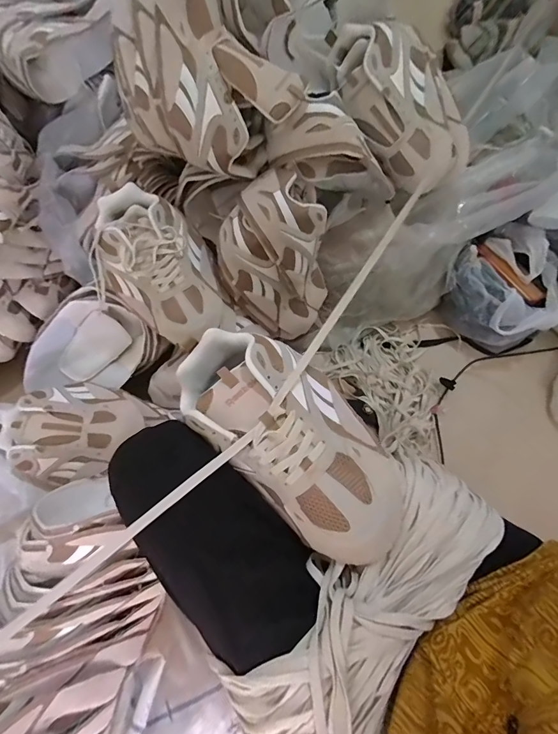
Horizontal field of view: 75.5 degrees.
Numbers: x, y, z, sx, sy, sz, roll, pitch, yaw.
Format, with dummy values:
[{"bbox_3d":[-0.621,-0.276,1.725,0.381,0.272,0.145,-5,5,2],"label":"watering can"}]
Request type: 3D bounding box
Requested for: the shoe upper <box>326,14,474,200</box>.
[{"bbox_3d":[0.203,-0.432,0.608,0.147,0.105,0.299,-43,105,11],"label":"shoe upper"}]

